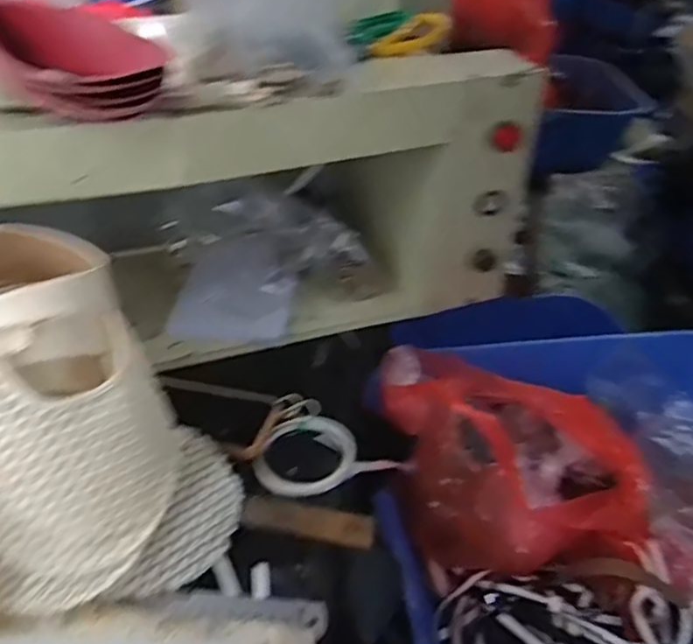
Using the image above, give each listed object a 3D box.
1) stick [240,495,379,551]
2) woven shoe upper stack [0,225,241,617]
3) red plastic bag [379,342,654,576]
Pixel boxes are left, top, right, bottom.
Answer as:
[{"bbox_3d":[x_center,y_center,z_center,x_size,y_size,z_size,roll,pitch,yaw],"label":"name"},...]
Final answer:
[{"bbox_3d":[-0.030,0.159,0.551,0.103,0.010,0.029,9,37,8],"label":"stick"},{"bbox_3d":[-0.197,0.063,0.496,0.194,0.187,0.201,-15,40,-24],"label":"woven shoe upper stack"},{"bbox_3d":[0.185,0.132,0.749,0.268,0.183,0.235,-9,38,-16],"label":"red plastic bag"}]

